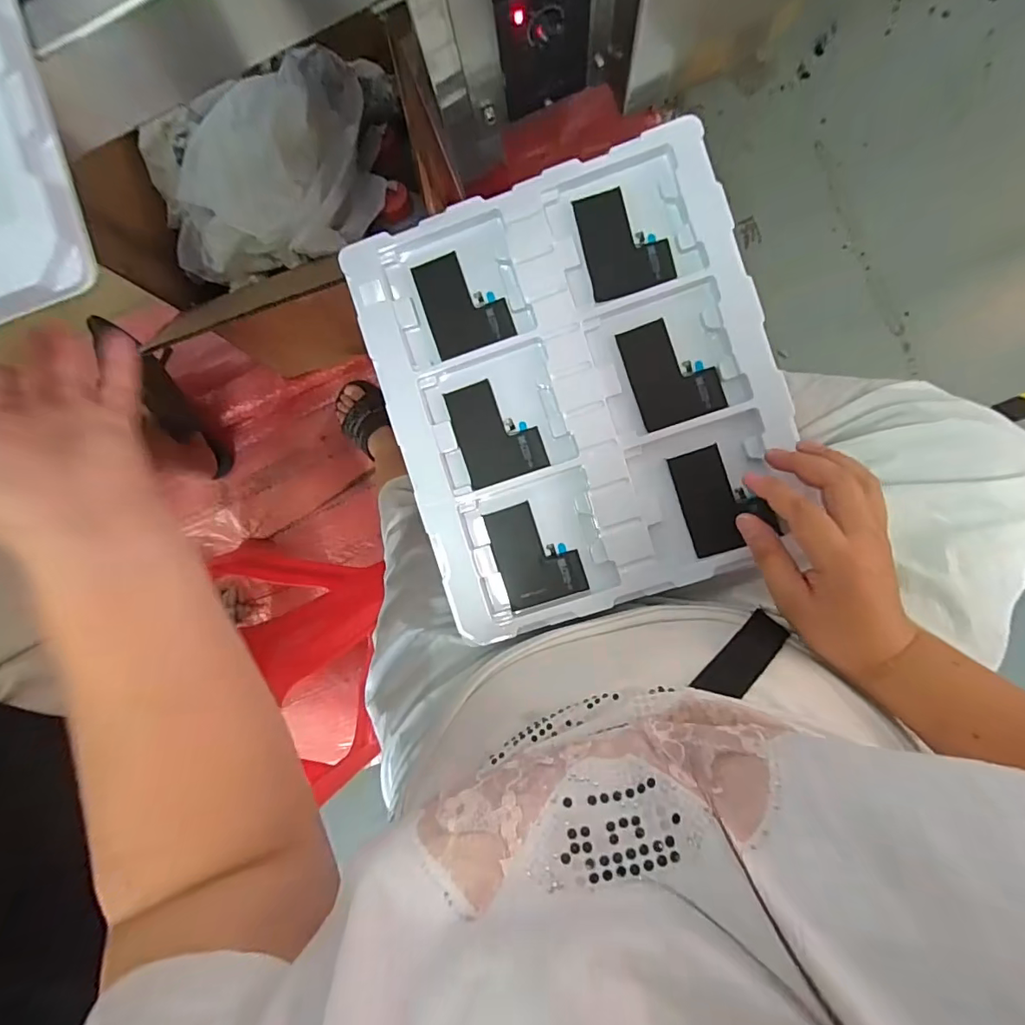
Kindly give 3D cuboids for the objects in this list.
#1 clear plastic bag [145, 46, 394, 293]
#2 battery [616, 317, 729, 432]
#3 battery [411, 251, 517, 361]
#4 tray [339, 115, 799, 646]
[{"bbox_3d":[-0.324,-0.436,0.652,0.325,0.121,0.209,-16,90,6],"label":"clear plastic bag"},{"bbox_3d":[0.117,-0.105,0.372,0.060,0.004,0.076,-19,90,5],"label":"battery"},{"bbox_3d":[-0.037,-0.160,0.383,0.059,0.006,0.073,-18,90,5],"label":"battery"},{"bbox_3d":[0.047,-0.090,0.372,0.272,0.016,0.306,-19,90,5],"label":"tray"}]

